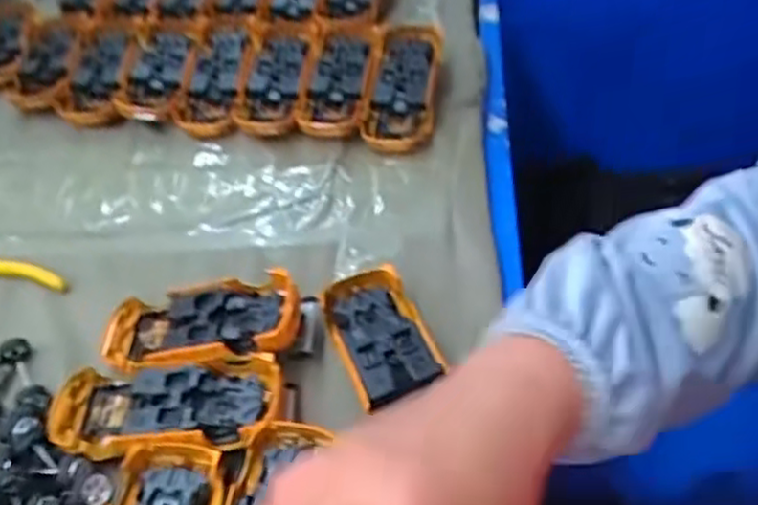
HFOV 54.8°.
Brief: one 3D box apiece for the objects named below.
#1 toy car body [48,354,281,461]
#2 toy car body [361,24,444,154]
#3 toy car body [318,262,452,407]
[{"bbox_3d":[-0.126,0.091,0.426,0.132,0.031,0.057,-2,48,3],"label":"toy car body"},{"bbox_3d":[0.022,-0.145,0.637,0.062,0.036,0.144,1,49,8],"label":"toy car body"},{"bbox_3d":[0.001,0.054,0.448,0.051,0.031,0.095,-18,49,-11],"label":"toy car body"}]

